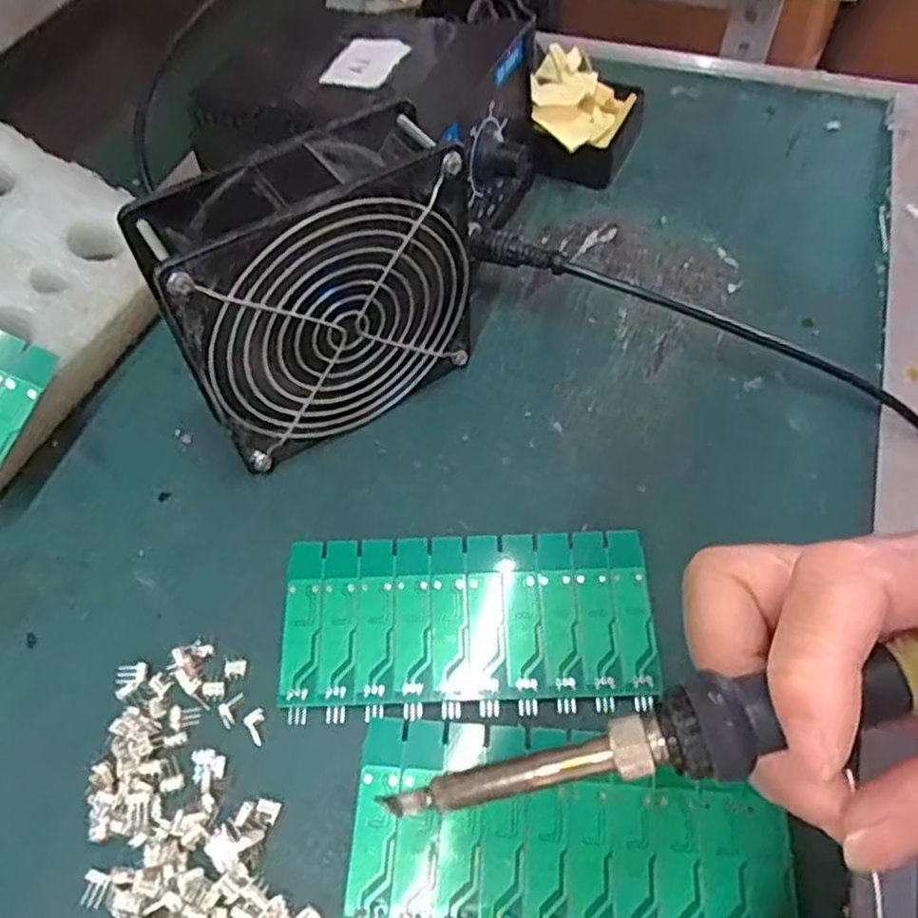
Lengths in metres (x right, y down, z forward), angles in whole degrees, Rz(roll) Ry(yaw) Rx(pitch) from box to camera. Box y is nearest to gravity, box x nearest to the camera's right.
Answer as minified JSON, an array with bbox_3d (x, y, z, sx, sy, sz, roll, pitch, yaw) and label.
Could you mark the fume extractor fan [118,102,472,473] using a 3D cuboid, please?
[{"bbox_3d":[-0.055,-0.064,0.304,0.117,0.120,0.045,-30,61,-18],"label":"fume extractor fan"}]

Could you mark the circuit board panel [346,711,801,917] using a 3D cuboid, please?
[{"bbox_3d":[0.036,0.122,0.239,0.136,0.004,0.063,4,63,5],"label":"circuit board panel"}]

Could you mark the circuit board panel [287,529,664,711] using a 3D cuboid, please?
[{"bbox_3d":[0.003,0.061,0.283,0.136,0.013,0.063,-1,56,0],"label":"circuit board panel"}]

